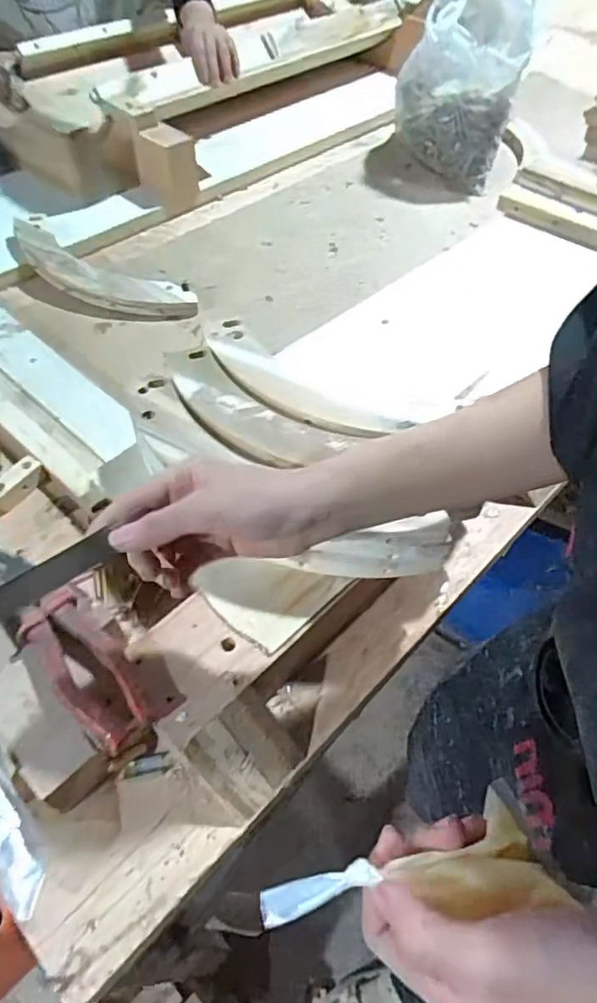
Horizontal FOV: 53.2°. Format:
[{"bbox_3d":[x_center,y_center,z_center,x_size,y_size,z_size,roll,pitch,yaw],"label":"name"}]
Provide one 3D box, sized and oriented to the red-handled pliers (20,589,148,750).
[{"bbox_3d":[-0.144,0.112,0.399,0.044,0.018,0.120,-34,60,-24],"label":"red-handled pliers"}]

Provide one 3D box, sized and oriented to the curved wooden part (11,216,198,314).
[{"bbox_3d":[-0.260,-0.290,0.755,0.283,0.031,0.087,26,56,18],"label":"curved wooden part"}]

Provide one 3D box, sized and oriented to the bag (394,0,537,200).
[{"bbox_3d":[0.249,-0.639,0.911,0.179,0.248,0.187,14,53,10],"label":"bag"}]

